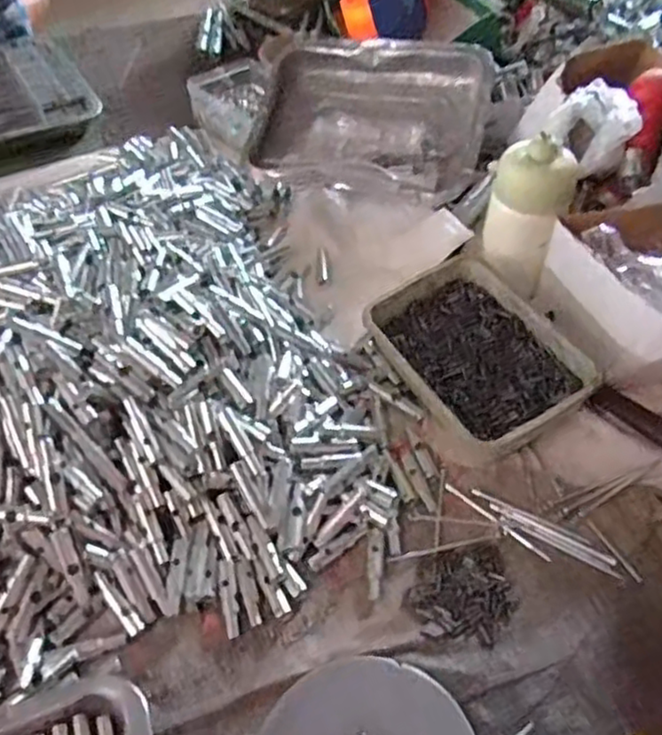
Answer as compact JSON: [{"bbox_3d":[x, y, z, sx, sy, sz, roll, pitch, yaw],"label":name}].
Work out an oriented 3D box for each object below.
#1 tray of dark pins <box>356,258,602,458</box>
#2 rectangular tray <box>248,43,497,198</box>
[{"bbox_3d":[0.116,-0.011,0.558,0.122,0.043,0.175,-25,54,-20],"label":"tray of dark pins"},{"bbox_3d":[0.042,-0.271,0.737,0.249,0.045,0.173,12,74,18],"label":"rectangular tray"}]

